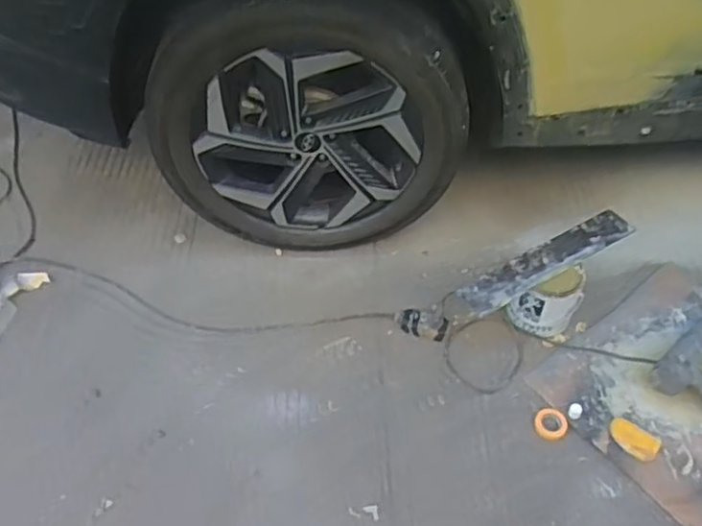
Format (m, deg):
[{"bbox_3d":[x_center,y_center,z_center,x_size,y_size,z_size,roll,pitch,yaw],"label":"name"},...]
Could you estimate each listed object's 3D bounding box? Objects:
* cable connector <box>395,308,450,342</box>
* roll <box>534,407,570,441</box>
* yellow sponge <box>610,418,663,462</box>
[{"bbox_3d":[0.166,0.144,1.591,0.126,0.050,0.064,15,52,11],"label":"cable connector"},{"bbox_3d":[0.434,0.348,1.443,0.074,0.017,0.069,0,51,0],"label":"roll"},{"bbox_3d":[0.599,0.372,1.414,0.057,0.029,0.102,-35,59,-25],"label":"yellow sponge"}]

